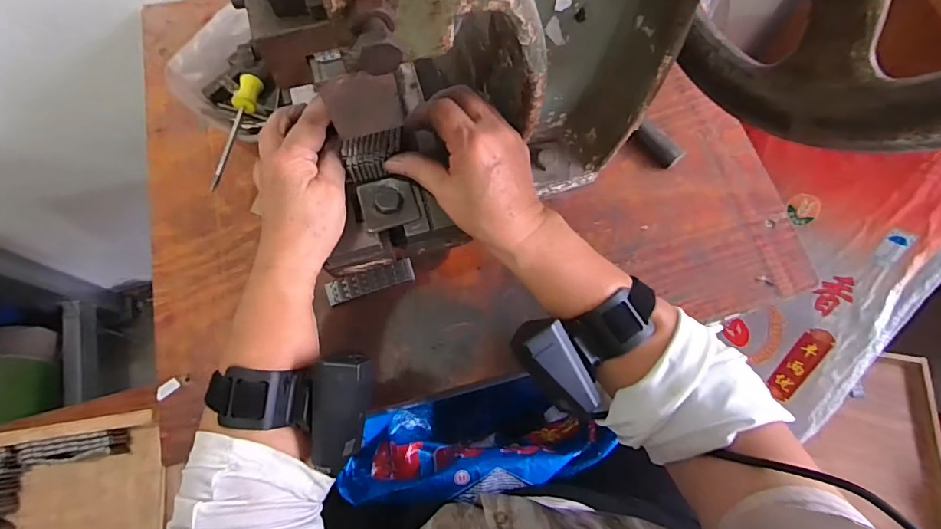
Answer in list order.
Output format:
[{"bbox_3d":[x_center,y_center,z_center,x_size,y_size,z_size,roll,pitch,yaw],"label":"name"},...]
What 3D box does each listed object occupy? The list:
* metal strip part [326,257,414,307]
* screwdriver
[{"bbox_3d":[-0.091,0.015,0.426,0.079,0.007,0.023,-18,73,-6],"label":"metal strip part"},{"bbox_3d":[-0.217,-0.124,0.431,0.018,0.016,0.126,3,72,1],"label":"screwdriver"}]

